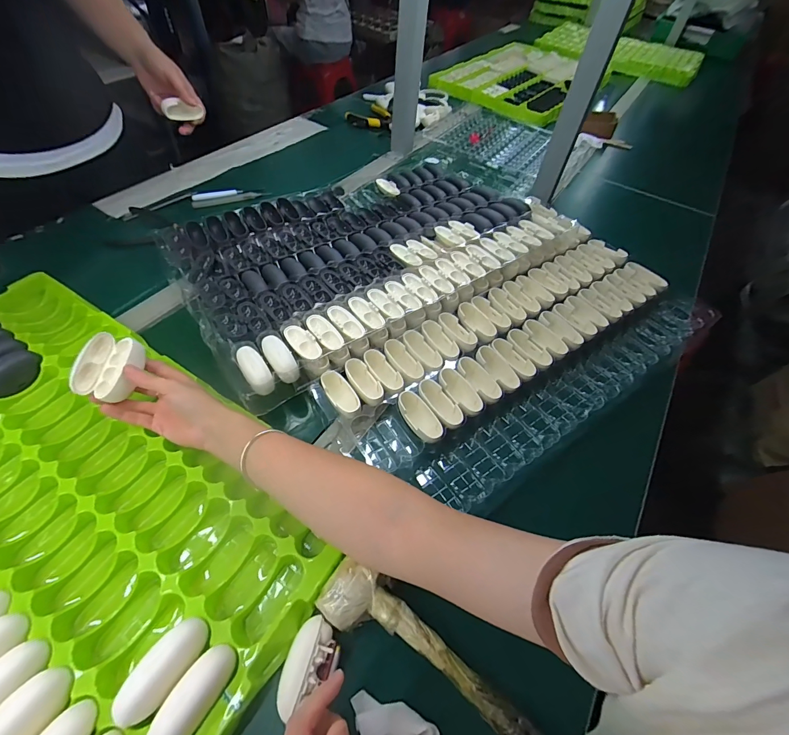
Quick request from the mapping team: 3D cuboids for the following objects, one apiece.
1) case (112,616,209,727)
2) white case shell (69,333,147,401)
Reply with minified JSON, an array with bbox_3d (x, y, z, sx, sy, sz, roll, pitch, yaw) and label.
[{"bbox_3d":[-0.172,0.224,0.275,0.027,0.023,0.066,31,57,17],"label":"case"},{"bbox_3d":[-0.298,0.000,0.390,0.047,0.036,0.069,1,69,-4],"label":"white case shell"}]

